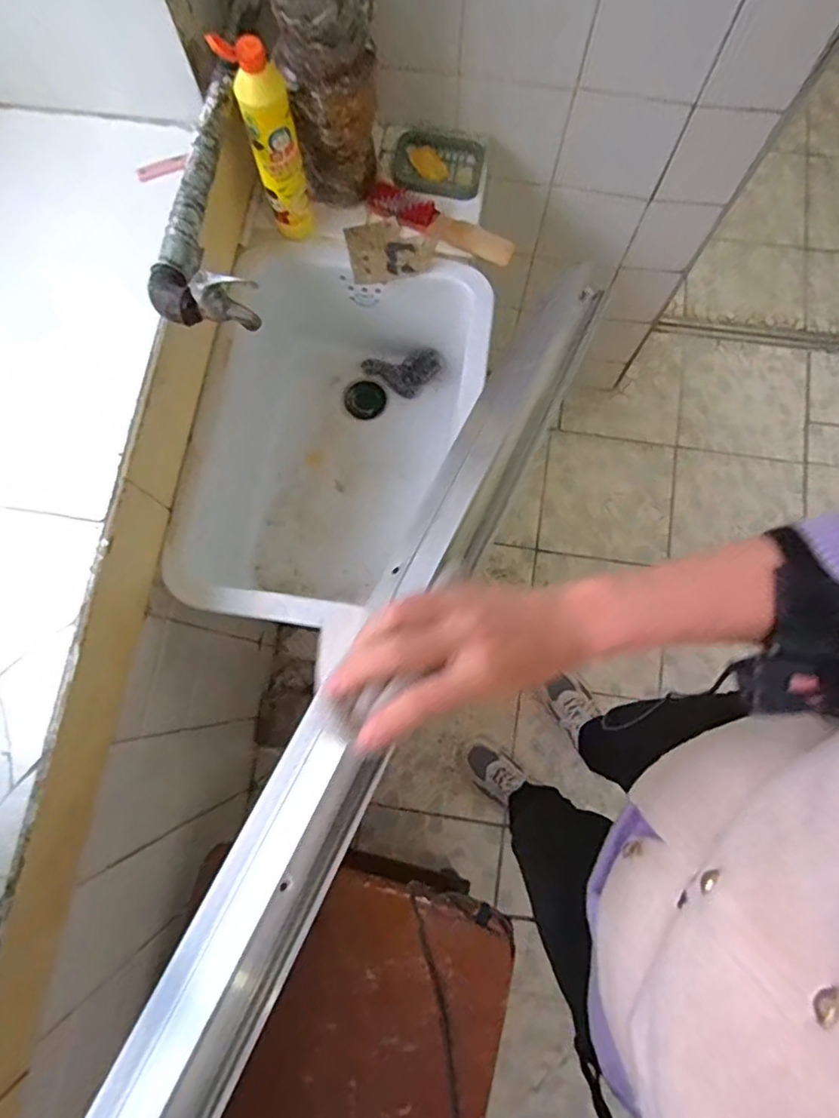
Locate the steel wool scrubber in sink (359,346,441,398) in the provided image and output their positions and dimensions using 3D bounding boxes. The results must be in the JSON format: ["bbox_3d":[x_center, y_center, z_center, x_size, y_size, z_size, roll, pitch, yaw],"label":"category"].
[{"bbox_3d":[-0.026,-0.299,0.970,0.128,0.023,0.070,-6,111,0],"label":"steel wool scrubber in sink"}]

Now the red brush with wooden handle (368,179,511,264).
[{"bbox_3d":[0.030,-0.458,0.810,0.208,0.029,0.041,28,80,7],"label":"red brush with wooden handle"}]

